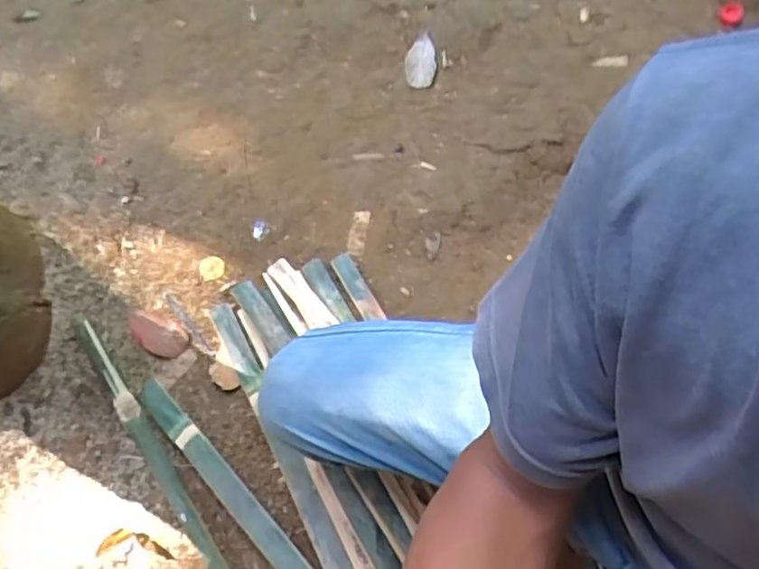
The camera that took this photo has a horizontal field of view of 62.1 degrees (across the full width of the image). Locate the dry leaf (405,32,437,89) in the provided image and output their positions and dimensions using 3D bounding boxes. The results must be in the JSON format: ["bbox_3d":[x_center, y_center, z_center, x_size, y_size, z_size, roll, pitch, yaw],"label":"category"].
[{"bbox_3d":[0.071,-0.390,1.083,0.054,0.033,0.086,0,71,1],"label":"dry leaf"}]

